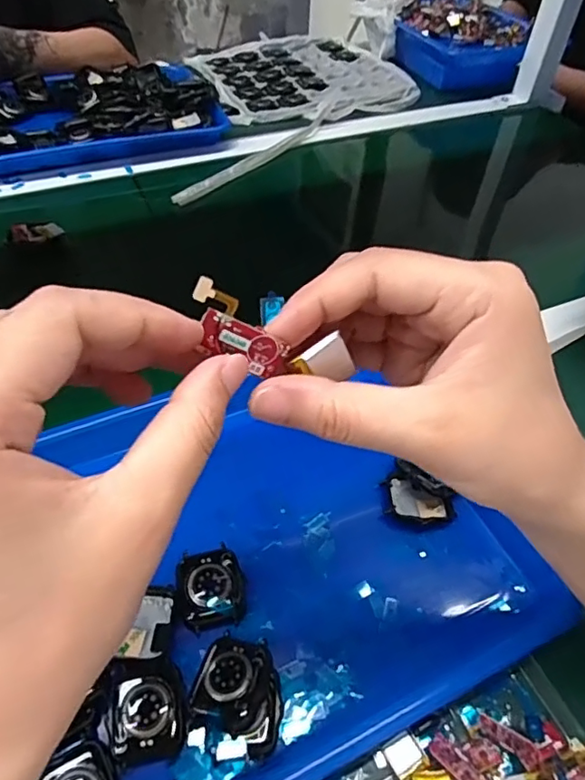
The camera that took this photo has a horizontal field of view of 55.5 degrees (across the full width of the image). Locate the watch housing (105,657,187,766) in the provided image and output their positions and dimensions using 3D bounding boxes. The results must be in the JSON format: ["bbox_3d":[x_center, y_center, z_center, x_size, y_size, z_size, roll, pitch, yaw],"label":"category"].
[{"bbox_3d":[-0.075,0.163,0.285,0.036,0.014,0.046,-8,49,-11],"label":"watch housing"}]

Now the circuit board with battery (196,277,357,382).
[{"bbox_3d":[-0.006,-0.016,0.176,0.059,0.024,0.004,27,7,-30],"label":"circuit board with battery"}]

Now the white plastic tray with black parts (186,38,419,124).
[{"bbox_3d":[0.009,-0.497,0.872,0.287,0.021,0.299,-16,51,-17],"label":"white plastic tray with black parts"}]

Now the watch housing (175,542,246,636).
[{"bbox_3d":[-0.048,0.115,0.326,0.037,0.011,0.045,-11,50,-13],"label":"watch housing"}]

